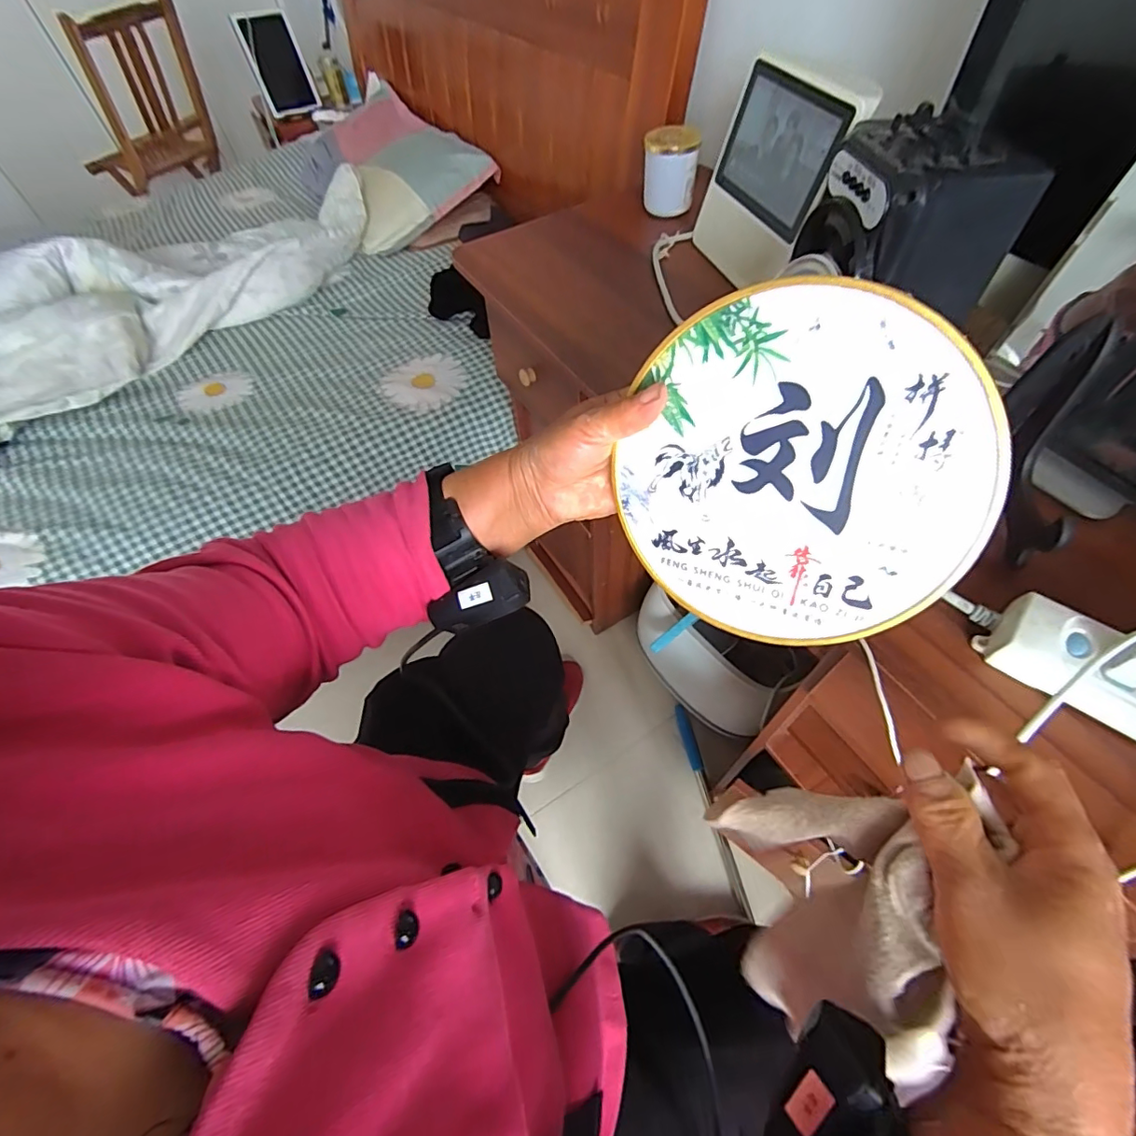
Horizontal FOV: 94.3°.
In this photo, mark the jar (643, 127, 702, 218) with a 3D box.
[{"bbox_3d":[0.139,-0.537,0.717,0.069,0.093,0.059,8,57,8],"label":"jar"}]

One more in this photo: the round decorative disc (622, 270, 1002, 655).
[{"bbox_3d":[0.114,-0.047,0.287,0.182,0.188,0.004,9,25,31],"label":"round decorative disc"}]

